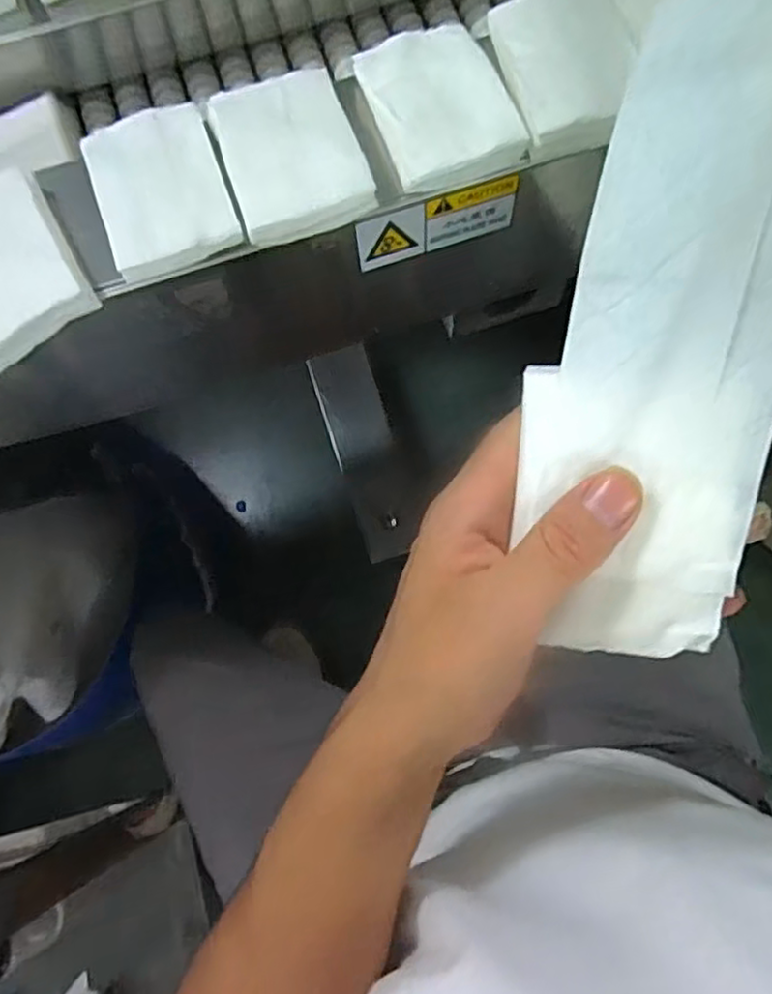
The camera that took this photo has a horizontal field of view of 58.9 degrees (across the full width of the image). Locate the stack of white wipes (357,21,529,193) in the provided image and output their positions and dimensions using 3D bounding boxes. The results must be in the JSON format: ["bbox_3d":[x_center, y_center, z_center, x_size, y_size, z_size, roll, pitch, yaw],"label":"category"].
[{"bbox_3d":[0.032,-0.226,0.393,0.074,0.016,0.089,-21,77,-3],"label":"stack of white wipes"}]

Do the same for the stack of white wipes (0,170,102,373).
[{"bbox_3d":[-0.212,-0.128,0.380,0.072,0.021,0.097,-29,77,-5],"label":"stack of white wipes"}]

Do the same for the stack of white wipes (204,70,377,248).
[{"bbox_3d":[-0.055,-0.197,0.392,0.073,0.014,0.098,-20,76,-3],"label":"stack of white wipes"}]

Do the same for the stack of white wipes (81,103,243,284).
[{"bbox_3d":[-0.127,-0.175,0.385,0.071,0.012,0.099,-19,76,-3],"label":"stack of white wipes"}]

